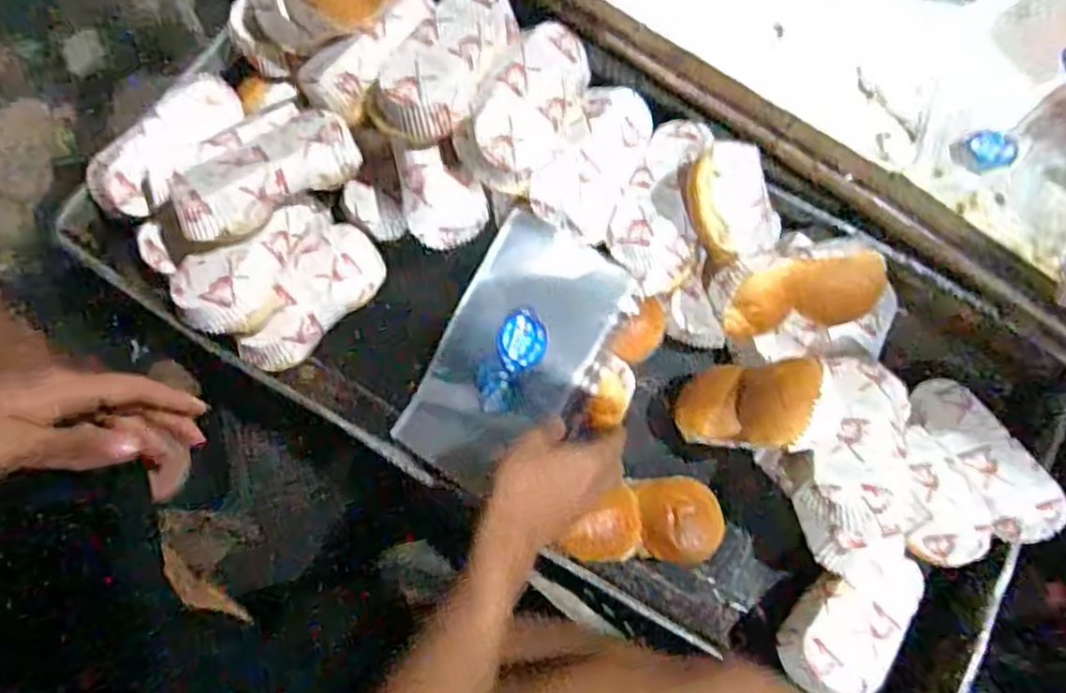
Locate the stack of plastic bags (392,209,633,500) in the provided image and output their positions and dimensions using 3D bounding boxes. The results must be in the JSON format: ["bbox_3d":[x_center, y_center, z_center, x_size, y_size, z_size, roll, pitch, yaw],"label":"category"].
[{"bbox_3d":[-0.018,0.011,0.570,0.116,0.023,0.213,29,97,6],"label":"stack of plastic bags"}]

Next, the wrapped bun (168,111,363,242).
[{"bbox_3d":[-0.205,-0.134,0.536,0.138,0.041,0.064,-35,78,-11],"label":"wrapped bun"}]

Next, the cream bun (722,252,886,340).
[{"bbox_3d":[0.222,-0.039,0.581,0.135,0.067,0.040,-11,75,-5],"label":"cream bun"}]

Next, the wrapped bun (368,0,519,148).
[{"bbox_3d":[-0.067,-0.221,0.551,0.070,0.050,0.147,28,75,6],"label":"wrapped bun"}]

